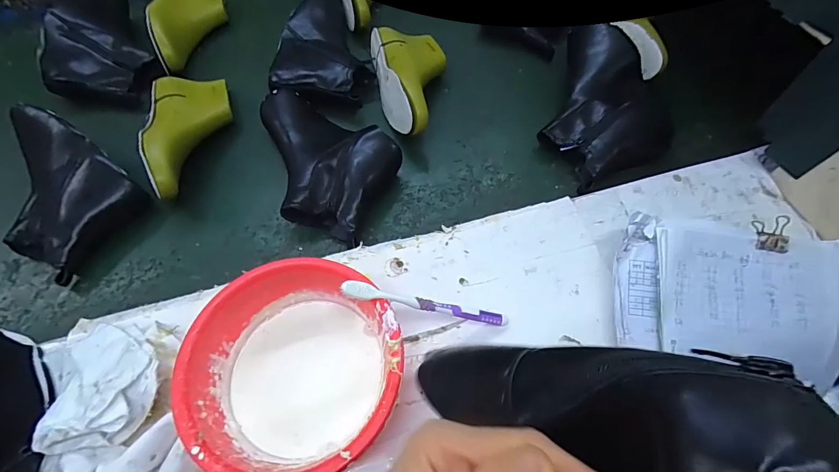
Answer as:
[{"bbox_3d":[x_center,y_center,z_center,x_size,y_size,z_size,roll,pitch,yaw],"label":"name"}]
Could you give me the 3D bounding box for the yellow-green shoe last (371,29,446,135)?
[{"bbox_3d":[-0.007,-0.244,0.610,0.109,0.084,0.225,-10,63,-5],"label":"yellow-green shoe last"}]

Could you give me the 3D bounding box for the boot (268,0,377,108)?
[{"bbox_3d":[-0.146,-0.325,0.670,0.151,0.050,0.256,4,61,4],"label":"boot"}]

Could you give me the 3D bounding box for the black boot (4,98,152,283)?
[{"bbox_3d":[-0.498,-0.065,0.532,0.251,0.064,0.154,33,67,18],"label":"black boot"}]

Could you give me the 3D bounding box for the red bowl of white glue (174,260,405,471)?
[{"bbox_3d":[-0.110,0.124,0.378,0.185,0.075,0.187,0,62,0],"label":"red bowl of white glue"}]

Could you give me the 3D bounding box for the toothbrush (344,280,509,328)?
[{"bbox_3d":[0.013,0.070,0.392,0.184,0.009,0.014,16,60,-24],"label":"toothbrush"}]

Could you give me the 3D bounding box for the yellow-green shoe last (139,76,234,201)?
[{"bbox_3d":[-0.327,-0.148,0.565,0.112,0.071,0.222,-18,62,-8],"label":"yellow-green shoe last"}]

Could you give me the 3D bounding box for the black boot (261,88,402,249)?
[{"bbox_3d":[-0.151,-0.106,0.550,0.244,0.059,0.169,30,67,15],"label":"black boot"}]

